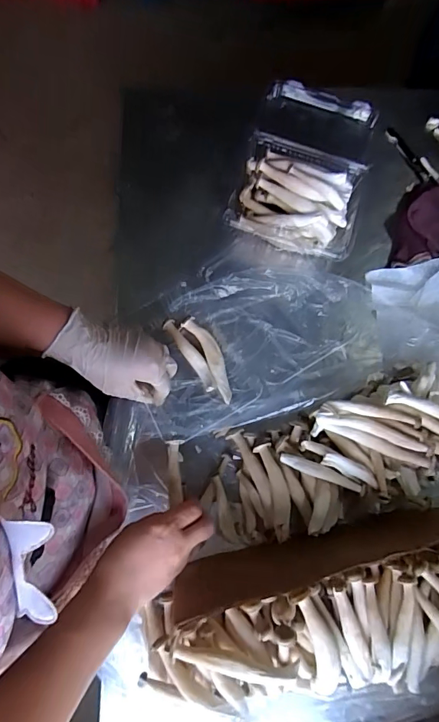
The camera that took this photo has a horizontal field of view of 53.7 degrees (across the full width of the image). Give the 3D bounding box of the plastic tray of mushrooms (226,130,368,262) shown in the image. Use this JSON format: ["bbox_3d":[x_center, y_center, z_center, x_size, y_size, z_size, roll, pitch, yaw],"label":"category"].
[{"bbox_3d":[0.102,-0.207,0.559,0.163,0.061,0.138,17,79,2],"label":"plastic tray of mushrooms"}]

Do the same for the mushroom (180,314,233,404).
[{"bbox_3d":[-0.009,-0.004,0.546,0.027,0.018,0.114,-30,81,-7],"label":"mushroom"}]

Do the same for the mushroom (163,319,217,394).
[{"bbox_3d":[-0.035,-0.008,0.545,0.019,0.025,0.104,-34,82,-7],"label":"mushroom"}]

